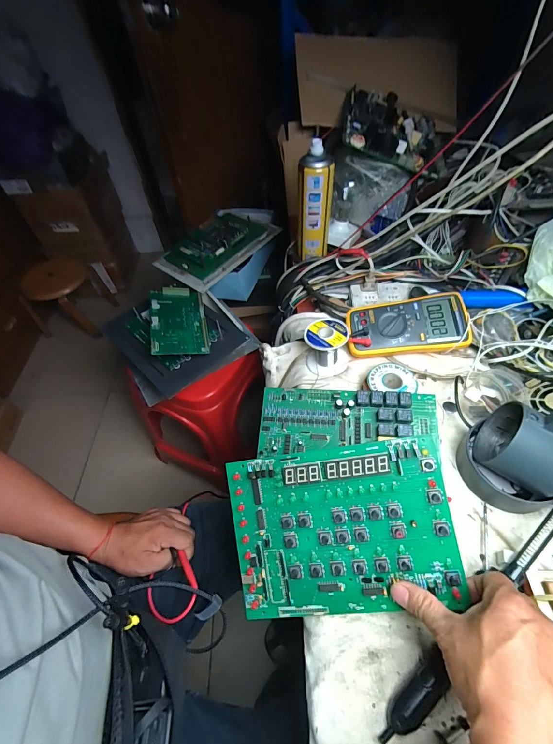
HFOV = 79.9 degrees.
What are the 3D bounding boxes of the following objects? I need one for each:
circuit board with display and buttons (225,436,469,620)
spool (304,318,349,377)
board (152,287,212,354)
[{"bbox_3d":[0.061,0.159,0.332,0.213,0.009,0.156,-12,82,12],"label":"circuit board with display and buttons"},{"bbox_3d":[0.078,-0.037,0.512,0.067,0.072,0.062,-2,53,3],"label":"spool"},{"bbox_3d":[-0.223,-0.120,0.749,0.116,0.010,0.206,-3,56,-18],"label":"board"}]

